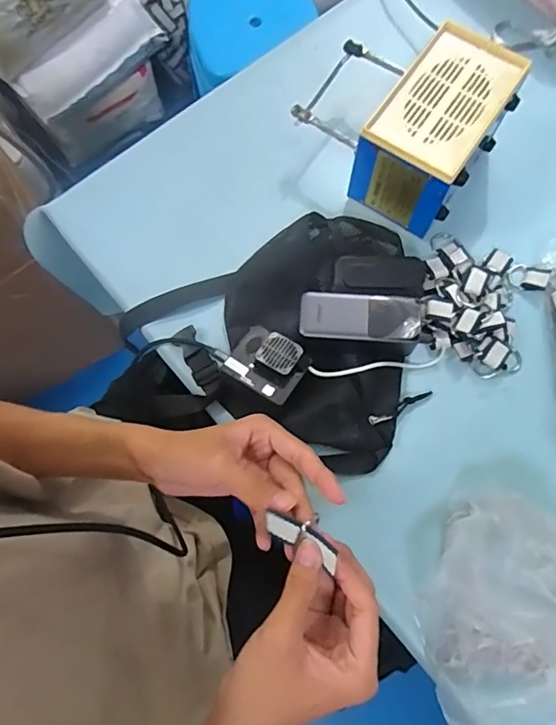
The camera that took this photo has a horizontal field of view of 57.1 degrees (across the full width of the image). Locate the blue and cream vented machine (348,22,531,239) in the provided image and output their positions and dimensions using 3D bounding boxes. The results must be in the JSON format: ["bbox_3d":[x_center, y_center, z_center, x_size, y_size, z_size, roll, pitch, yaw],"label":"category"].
[{"bbox_3d":[0.182,-0.263,0.588,0.110,0.112,0.177,33,77,10],"label":"blue and cream vented machine"}]

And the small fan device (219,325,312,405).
[{"bbox_3d":[-0.011,0.000,0.544,0.077,0.020,0.066,32,81,11],"label":"small fan device"}]

